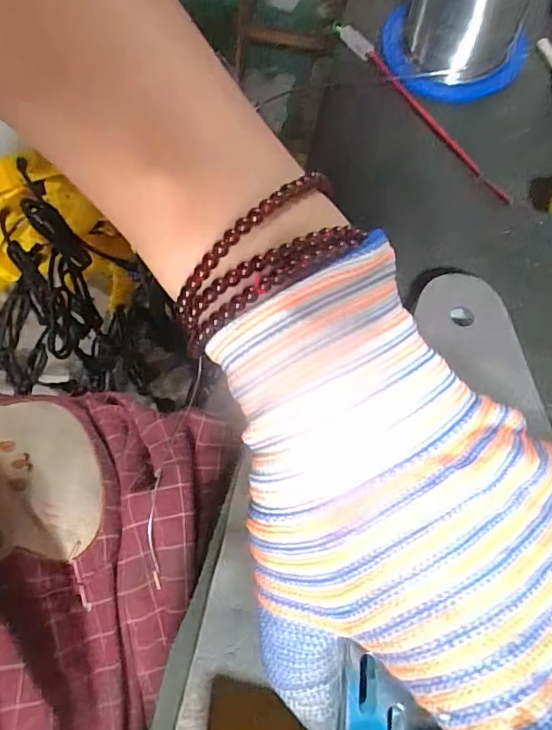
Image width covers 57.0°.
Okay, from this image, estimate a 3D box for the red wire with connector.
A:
[{"bbox_3d":[0.066,-0.119,0.235,0.009,0.012,0.122,-32,76,-7],"label":"red wire with connector"}]

